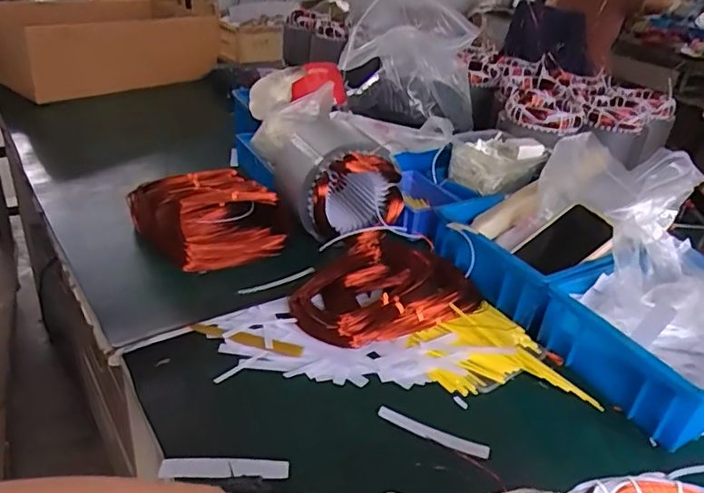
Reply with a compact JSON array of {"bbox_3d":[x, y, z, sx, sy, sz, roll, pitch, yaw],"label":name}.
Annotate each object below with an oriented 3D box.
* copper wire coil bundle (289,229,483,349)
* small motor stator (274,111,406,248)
[{"bbox_3d":[0.038,0.049,0.690,0.227,0.046,0.145,-9,32,-25],"label":"copper wire coil bundle"},{"bbox_3d":[-0.017,-0.101,0.783,0.154,0.124,0.127,-5,31,-19],"label":"small motor stator"}]

